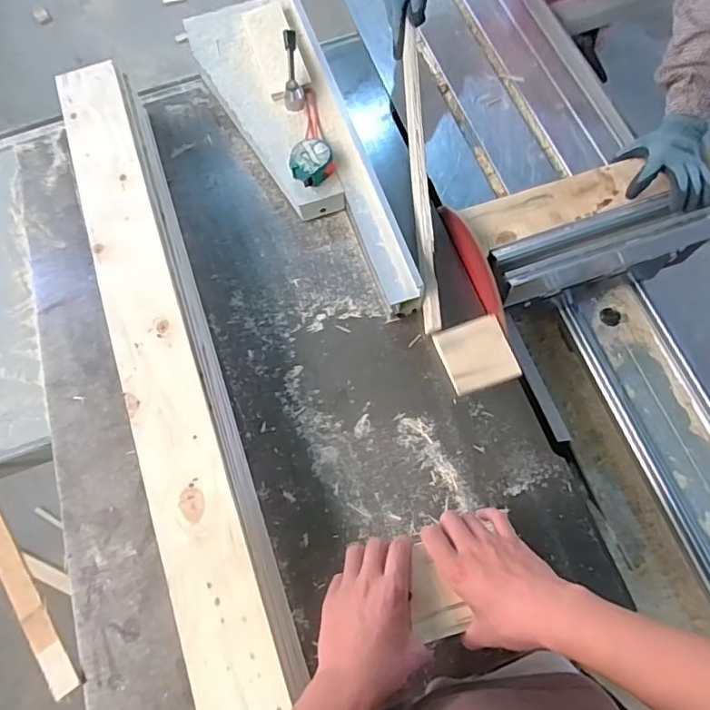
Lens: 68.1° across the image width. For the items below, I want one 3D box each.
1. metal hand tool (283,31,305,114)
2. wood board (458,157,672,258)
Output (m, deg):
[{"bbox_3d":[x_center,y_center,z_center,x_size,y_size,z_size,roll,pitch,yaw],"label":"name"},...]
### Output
[{"bbox_3d":[-0.097,-0.433,0.802,0.030,0.029,0.110,-7,90,-4],"label":"metal hand tool"},{"bbox_3d":[0.308,-0.230,0.787,0.299,0.030,0.092,-22,70,-7],"label":"wood board"}]

